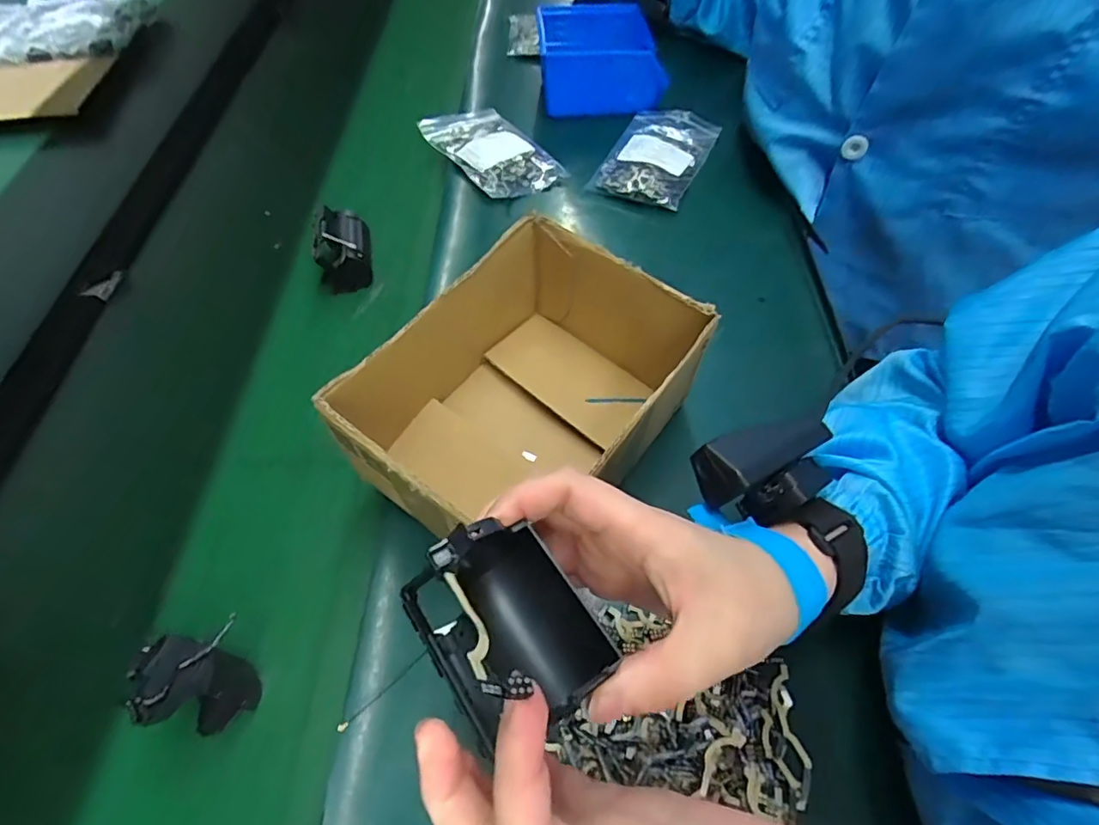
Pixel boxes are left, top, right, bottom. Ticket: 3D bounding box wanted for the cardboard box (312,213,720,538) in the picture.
[{"bbox_3d":[-0.014,-0.009,0.354,0.153,0.100,0.199,37,66,22],"label":"cardboard box"}]

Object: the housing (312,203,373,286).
[{"bbox_3d":[-0.185,-0.150,0.492,0.041,0.047,0.069,-10,58,-4],"label":"housing"}]

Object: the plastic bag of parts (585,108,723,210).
[{"bbox_3d":[0.116,-0.280,0.570,0.096,0.016,0.153,23,62,16],"label":"plastic bag of parts"}]

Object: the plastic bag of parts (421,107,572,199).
[{"bbox_3d":[-0.060,-0.280,0.579,0.094,0.020,0.151,-32,62,-16],"label":"plastic bag of parts"}]

